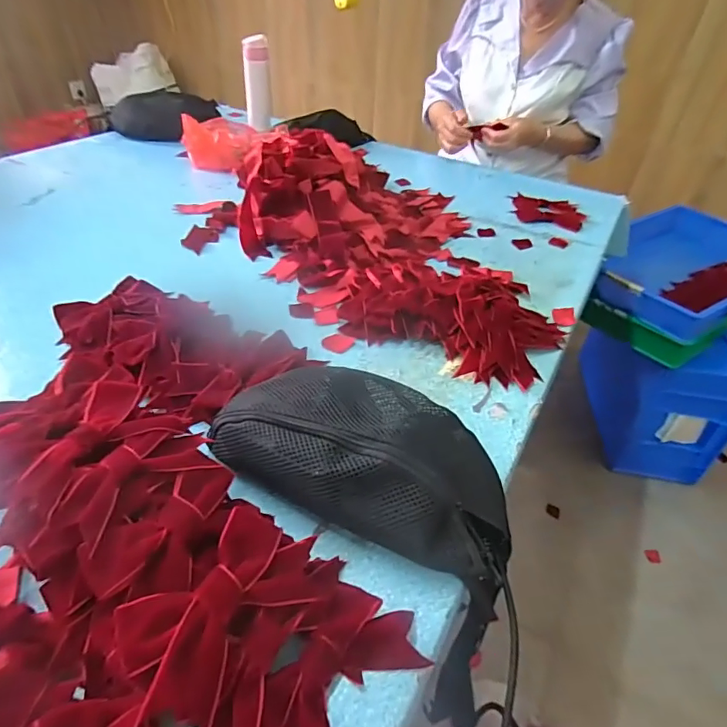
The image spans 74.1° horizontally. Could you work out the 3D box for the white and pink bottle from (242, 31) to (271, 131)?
[{"bbox_3d":[-0.268,-0.694,1.228,0.062,0.232,0.055,-7,41,-12],"label":"white and pink bottle"}]

